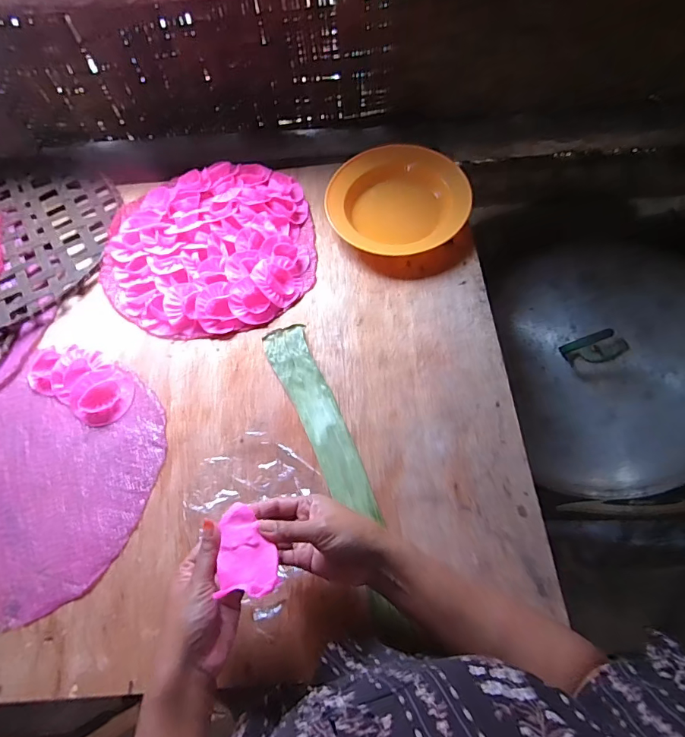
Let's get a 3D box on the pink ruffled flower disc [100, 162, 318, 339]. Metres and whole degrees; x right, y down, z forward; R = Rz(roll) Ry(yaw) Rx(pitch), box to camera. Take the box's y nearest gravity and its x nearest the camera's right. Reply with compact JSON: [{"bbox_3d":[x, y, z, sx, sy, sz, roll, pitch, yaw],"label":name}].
[{"bbox_3d":[-0.205,-0.192,0.673,0.311,0.027,0.304,-1,64,2],"label":"pink ruffled flower disc"}]

